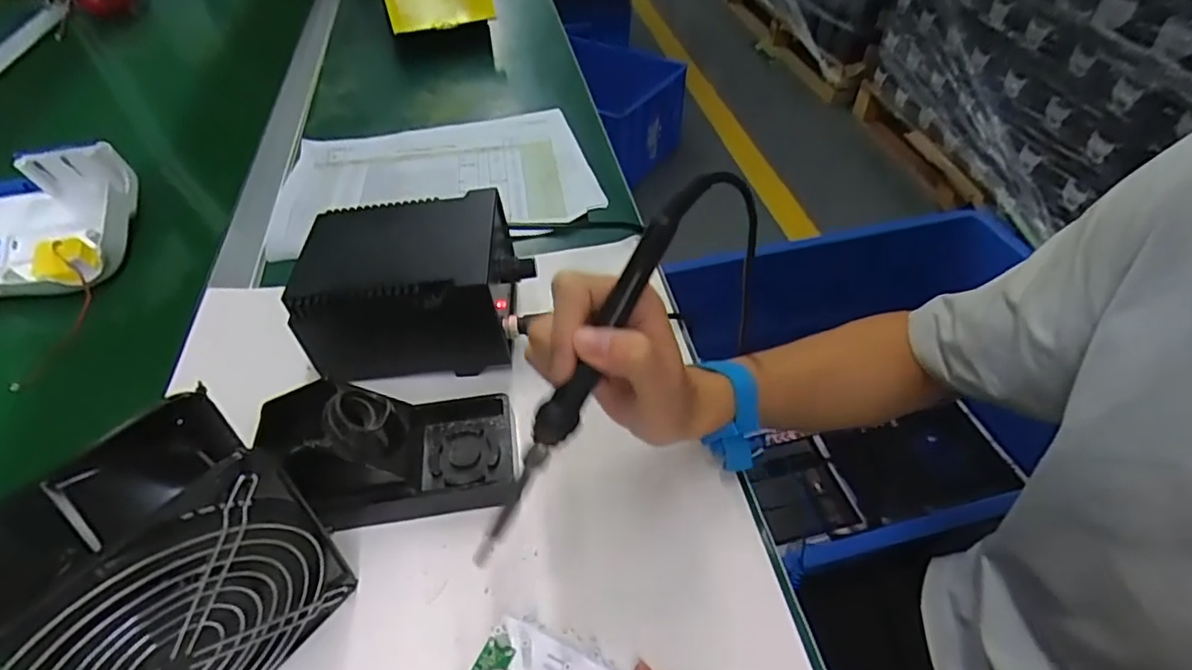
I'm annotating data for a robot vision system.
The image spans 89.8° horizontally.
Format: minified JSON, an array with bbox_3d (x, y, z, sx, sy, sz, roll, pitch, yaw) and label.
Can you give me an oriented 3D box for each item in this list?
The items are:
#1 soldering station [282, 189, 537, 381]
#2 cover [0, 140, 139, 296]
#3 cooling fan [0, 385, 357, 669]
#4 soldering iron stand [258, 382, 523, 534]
[{"bbox_3d":[-0.132,-0.043,0.458,0.162,0.089,0.120,-4,46,-3],"label":"soldering station"},{"bbox_3d":[-0.523,-0.095,0.529,0.189,0.070,0.148,-11,47,-10],"label":"cover"},{"bbox_3d":[-0.194,0.125,0.255,0.063,0.147,0.150,28,53,25],"label":"cooling fan"},{"bbox_3d":[-0.129,0.065,0.366,0.160,0.068,0.075,-5,46,-4],"label":"soldering iron stand"}]

